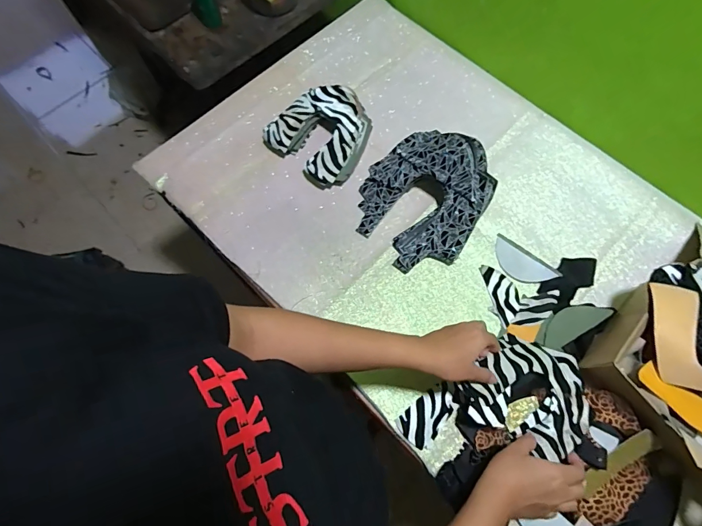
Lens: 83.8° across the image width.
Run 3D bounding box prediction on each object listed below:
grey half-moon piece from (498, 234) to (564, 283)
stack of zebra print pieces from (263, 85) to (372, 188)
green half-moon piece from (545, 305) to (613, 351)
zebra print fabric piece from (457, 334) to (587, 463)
[{"bbox_3d":[0.272,0.002,0.624,0.105,0.012,0.051,38,75,14],"label":"grey half-moon piece"},{"bbox_3d":[-0.051,-0.230,0.691,0.167,0.064,0.150,37,75,13],"label":"stack of zebra print pieces"},{"bbox_3d":[0.327,0.087,0.576,0.104,0.007,0.045,-29,45,1],"label":"green half-moon piece"},{"bbox_3d":[0.242,0.166,0.513,0.144,0.031,0.130,38,75,14],"label":"zebra print fabric piece"}]

